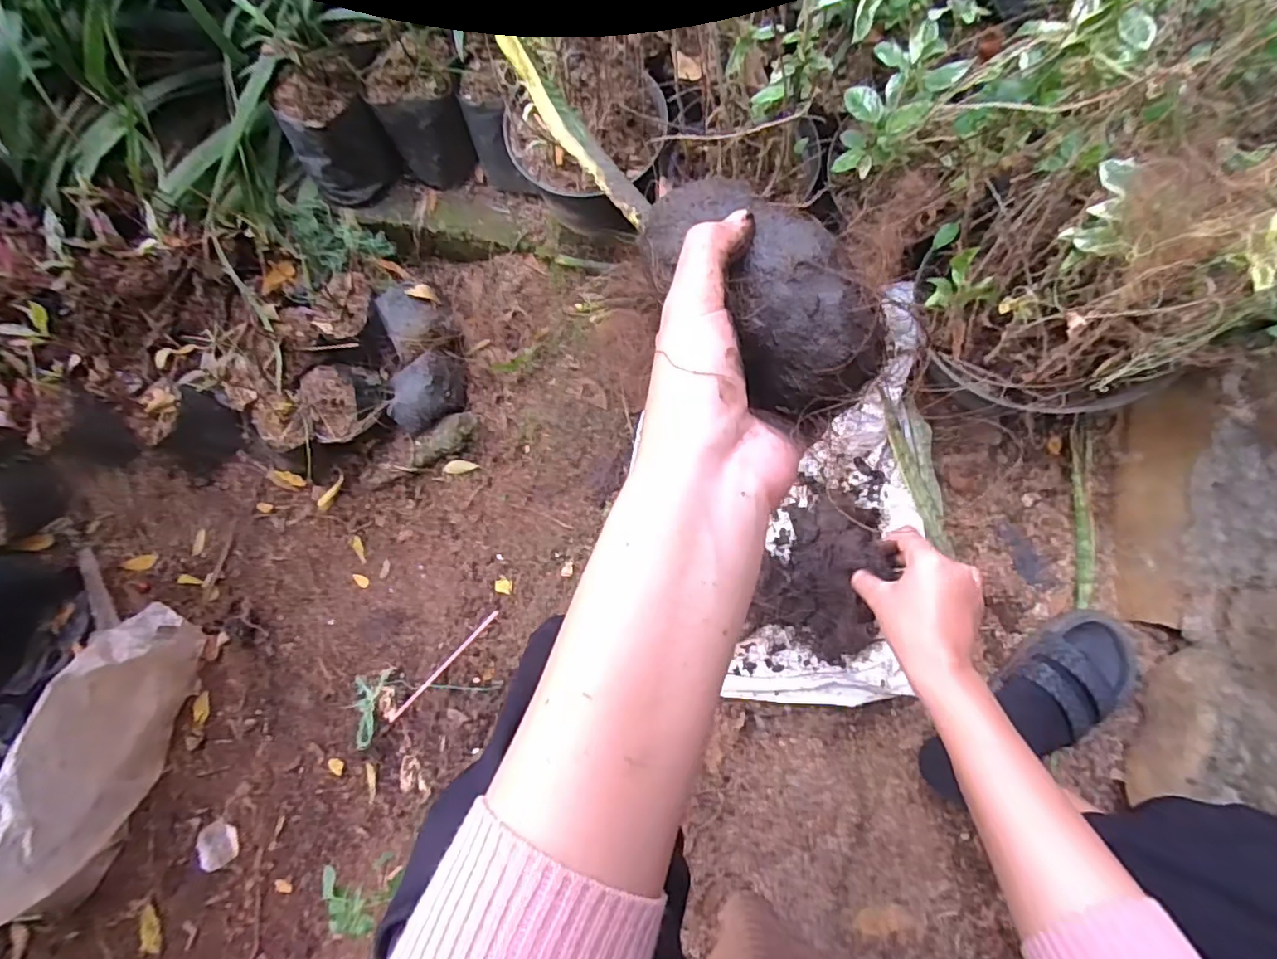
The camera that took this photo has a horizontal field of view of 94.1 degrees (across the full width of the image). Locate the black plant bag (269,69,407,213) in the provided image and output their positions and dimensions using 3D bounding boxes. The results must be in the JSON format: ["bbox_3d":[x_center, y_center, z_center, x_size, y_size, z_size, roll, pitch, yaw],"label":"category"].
[{"bbox_3d":[-0.420,-0.466,0.834,0.121,0.154,0.111,44,82,7],"label":"black plant bag"}]

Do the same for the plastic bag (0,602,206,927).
[{"bbox_3d":[-0.811,0.423,0.870,0.096,0.230,0.470,13,80,2],"label":"plastic bag"}]

